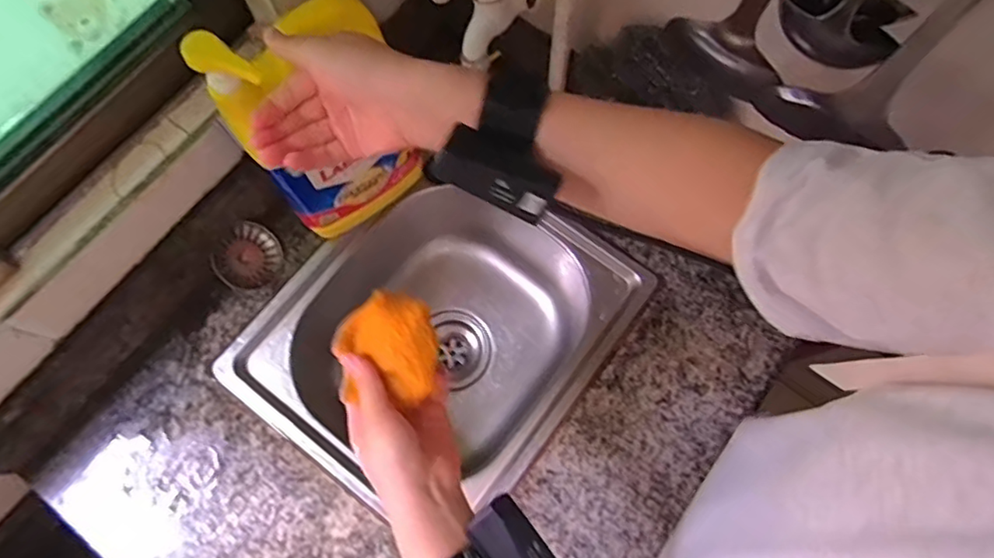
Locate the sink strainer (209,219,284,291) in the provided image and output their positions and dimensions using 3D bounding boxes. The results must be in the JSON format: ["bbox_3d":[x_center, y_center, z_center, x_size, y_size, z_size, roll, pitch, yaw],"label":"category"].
[{"bbox_3d":[-0.276,-0.024,0.656,0.071,0.026,0.072,-1,92,-29],"label":"sink strainer"}]

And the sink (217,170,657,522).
[{"bbox_3d":[-0.069,0.089,0.747,0.337,0.207,0.354,35,76,10],"label":"sink"}]

